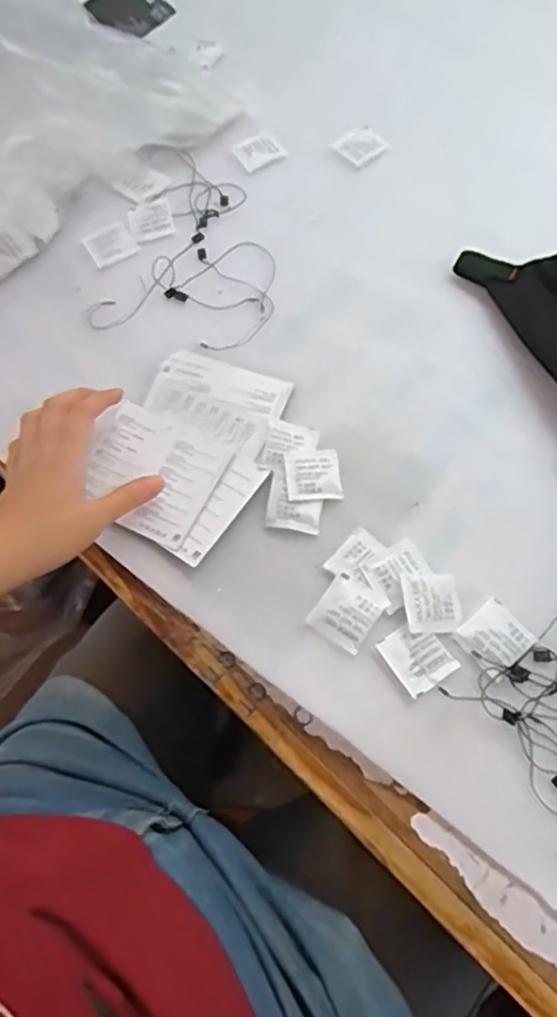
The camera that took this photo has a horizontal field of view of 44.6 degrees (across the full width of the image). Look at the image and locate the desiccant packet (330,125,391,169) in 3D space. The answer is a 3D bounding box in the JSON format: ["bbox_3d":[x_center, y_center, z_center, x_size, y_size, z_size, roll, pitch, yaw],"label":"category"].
[{"bbox_3d":[0.076,-0.335,0.631,0.042,0.008,0.040,-33,69,-8],"label":"desiccant packet"}]

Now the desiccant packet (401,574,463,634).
[{"bbox_3d":[0.101,0.061,0.446,0.036,0.007,0.039,-8,67,3],"label":"desiccant packet"}]

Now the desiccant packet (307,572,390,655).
[{"bbox_3d":[0.046,0.069,0.450,0.039,0.006,0.041,32,74,17],"label":"desiccant packet"}]

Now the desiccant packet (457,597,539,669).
[{"bbox_3d":[0.142,0.082,0.440,0.037,0.004,0.039,-40,70,-11],"label":"desiccant packet"}]

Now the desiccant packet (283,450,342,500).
[{"bbox_3d":[0.025,-0.024,0.494,0.039,0.006,0.039,-7,67,3],"label":"desiccant packet"}]

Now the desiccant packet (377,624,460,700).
[{"bbox_3d":[0.089,0.095,0.435,0.037,0.005,0.041,-35,69,-9],"label":"desiccant packet"}]

